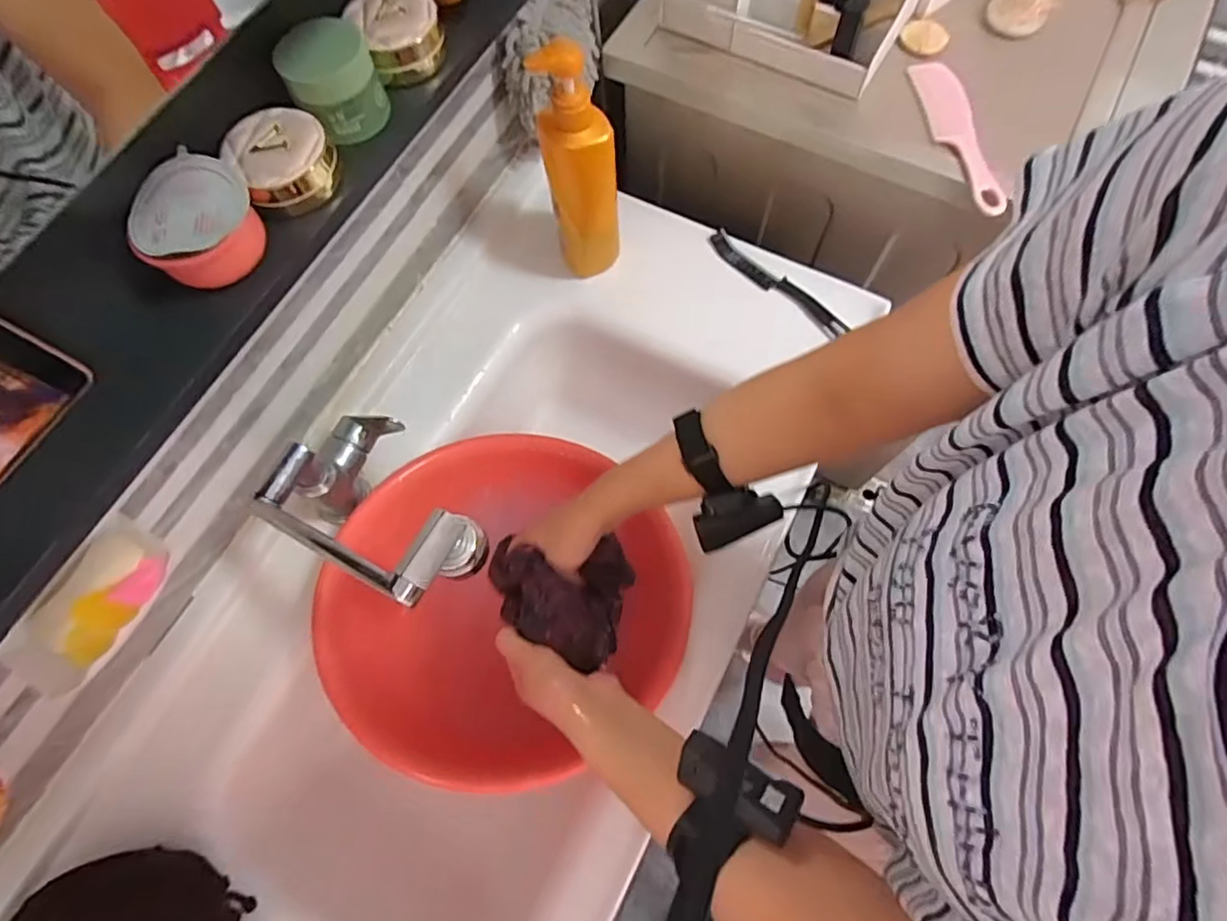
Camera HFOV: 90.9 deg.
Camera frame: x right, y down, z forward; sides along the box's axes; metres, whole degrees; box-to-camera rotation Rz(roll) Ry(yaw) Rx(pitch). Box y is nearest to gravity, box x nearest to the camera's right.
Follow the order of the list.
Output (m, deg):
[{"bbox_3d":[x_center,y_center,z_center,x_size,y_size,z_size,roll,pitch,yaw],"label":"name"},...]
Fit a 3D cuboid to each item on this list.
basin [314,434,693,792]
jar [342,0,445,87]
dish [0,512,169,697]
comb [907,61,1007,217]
[{"bbox_3d":[-0.114,0.138,0.641,0.360,0.120,0.360,4,54,-6],"label":"basin"},{"bbox_3d":[-0.165,-0.334,0.470,0.064,0.036,0.072,-30,72,-8],"label":"jar"},{"bbox_3d":[-0.404,0.113,0.465,0.086,0.020,0.131,26,73,11],"label":"dish"},{"bbox_3d":[0.365,-0.349,0.642,0.042,0.013,0.212,-6,70,0],"label":"comb"}]

